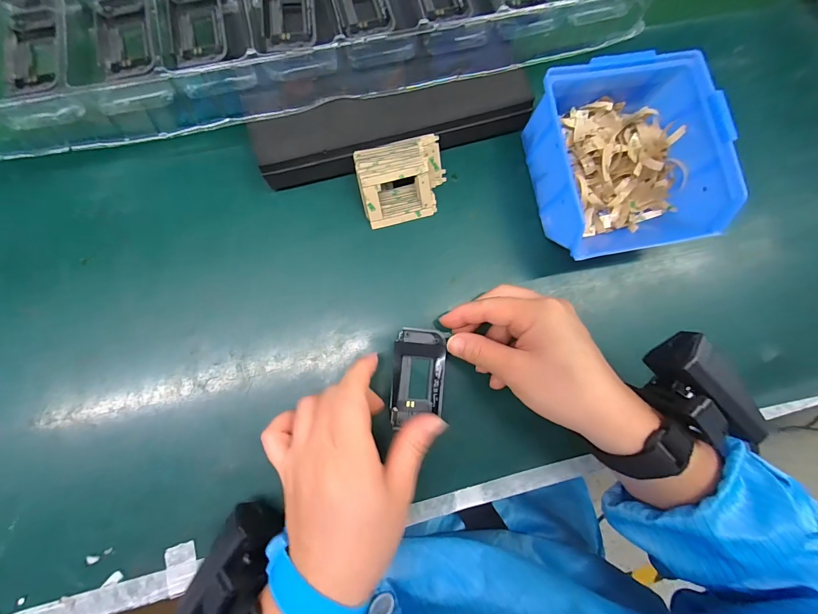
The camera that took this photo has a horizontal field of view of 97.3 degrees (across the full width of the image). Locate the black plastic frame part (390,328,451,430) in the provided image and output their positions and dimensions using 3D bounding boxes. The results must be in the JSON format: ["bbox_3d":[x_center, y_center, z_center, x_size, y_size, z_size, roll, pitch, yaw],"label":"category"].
[{"bbox_3d":[0.007,0.054,0.275,0.040,0.008,0.073,8,83,-4],"label":"black plastic frame part"}]

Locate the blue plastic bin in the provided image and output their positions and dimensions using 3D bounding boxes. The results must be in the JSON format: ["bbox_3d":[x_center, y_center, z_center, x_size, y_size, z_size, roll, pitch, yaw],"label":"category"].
[{"bbox_3d":[0.160,-0.107,0.279,0.124,0.071,0.132,-10,83,-5],"label":"blue plastic bin"}]

